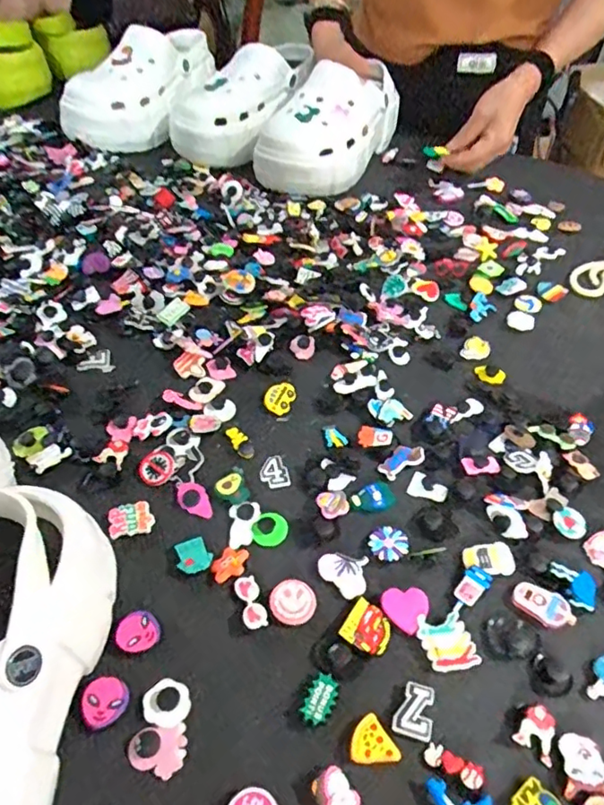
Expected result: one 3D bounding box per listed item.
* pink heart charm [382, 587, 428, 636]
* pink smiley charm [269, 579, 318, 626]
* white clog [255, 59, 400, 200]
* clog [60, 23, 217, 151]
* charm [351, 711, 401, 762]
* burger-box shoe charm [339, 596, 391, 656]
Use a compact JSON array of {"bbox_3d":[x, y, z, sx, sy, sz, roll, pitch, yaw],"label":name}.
[{"bbox_3d":[0.061,0.119,0.333,0.027,0.004,0.026,2,47,-2],"label":"pink heart charm"},{"bbox_3d":[-0.005,0.118,0.333,0.026,0.006,0.025,2,47,-2],"label":"pink smiley charm"},{"bbox_3d":[0.034,-0.343,0.702,0.108,0.096,0.212,21,49,15],"label":"white clog"},{"bbox_3d":[-0.204,-0.421,0.748,0.095,0.100,0.245,29,64,21],"label":"clog"},{"bbox_3d":[0.034,0.172,0.284,0.021,0.007,0.023,-24,53,-24],"label":"charm"},{"bbox_3d":[0.038,0.128,0.323,0.026,0.006,0.028,28,51,20],"label":"burger-box shoe charm"}]

